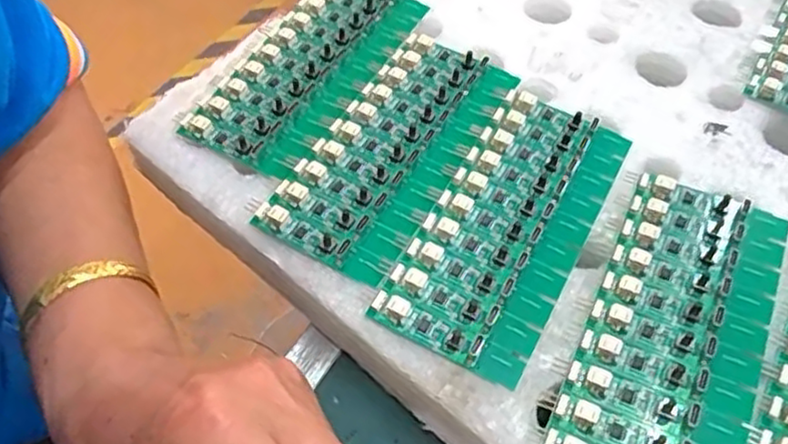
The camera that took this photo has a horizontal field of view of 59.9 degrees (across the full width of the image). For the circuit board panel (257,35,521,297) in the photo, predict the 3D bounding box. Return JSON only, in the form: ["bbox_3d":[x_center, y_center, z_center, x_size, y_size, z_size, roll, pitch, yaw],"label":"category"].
[{"bbox_3d":[0.001,-0.035,0.311,0.062,0.008,0.135,25,59,17],"label":"circuit board panel"}]

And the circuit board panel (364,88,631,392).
[{"bbox_3d":[0.050,-0.002,0.287,0.061,0.008,0.136,25,58,17],"label":"circuit board panel"}]

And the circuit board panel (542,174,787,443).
[{"bbox_3d":[0.107,0.040,0.258,0.062,0.011,0.136,22,58,15],"label":"circuit board panel"}]

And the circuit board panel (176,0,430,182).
[{"bbox_3d":[-0.040,-0.080,0.343,0.059,0.005,0.137,26,59,18],"label":"circuit board panel"}]

